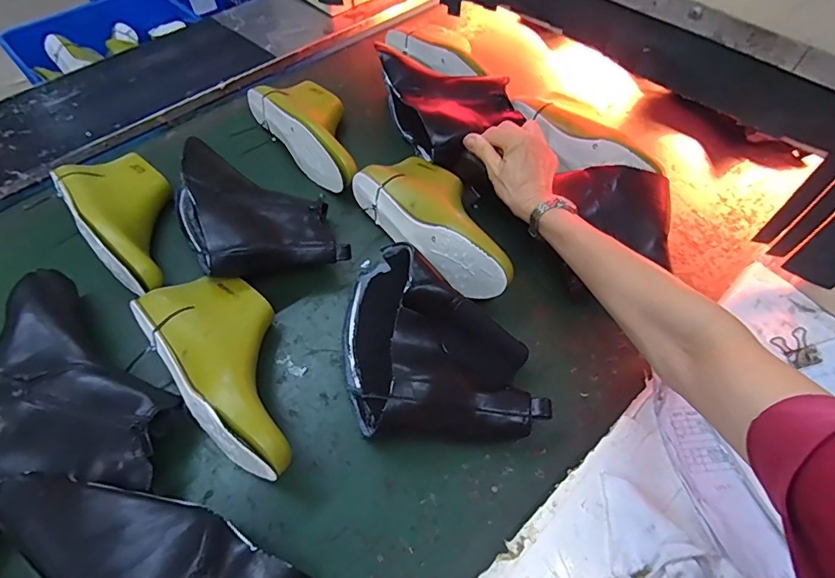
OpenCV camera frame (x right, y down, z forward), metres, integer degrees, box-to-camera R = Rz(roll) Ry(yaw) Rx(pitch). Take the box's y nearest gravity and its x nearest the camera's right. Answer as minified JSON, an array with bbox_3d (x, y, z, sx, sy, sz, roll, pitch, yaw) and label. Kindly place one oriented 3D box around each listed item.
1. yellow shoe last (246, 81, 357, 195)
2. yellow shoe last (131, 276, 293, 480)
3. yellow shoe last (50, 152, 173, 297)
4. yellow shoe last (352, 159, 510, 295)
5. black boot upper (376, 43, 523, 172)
[{"bbox_3d":[-0.142,-0.241,0.692,0.110,0.081,0.250,-33,61,-19],"label":"yellow shoe last"},{"bbox_3d":[-0.180,0.074,0.471,0.111,0.081,0.236,-33,63,-20],"label":"yellow shoe last"},{"bbox_3d":[-0.349,-0.094,0.577,0.109,0.074,0.237,-34,62,-20],"label":"yellow shoe last"},{"bbox_3d":[0.034,-0.091,0.585,0.113,0.072,0.243,-33,63,-20],"label":"yellow shoe last"},{"bbox_3d":[0.043,-0.260,0.701,0.146,0.090,0.241,-25,61,-16],"label":"black boot upper"}]

